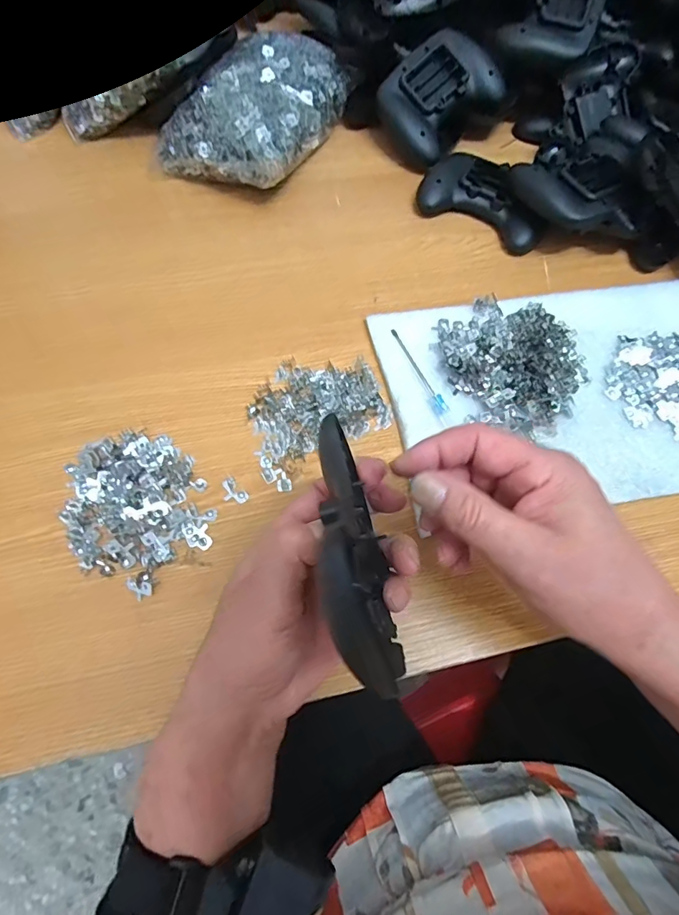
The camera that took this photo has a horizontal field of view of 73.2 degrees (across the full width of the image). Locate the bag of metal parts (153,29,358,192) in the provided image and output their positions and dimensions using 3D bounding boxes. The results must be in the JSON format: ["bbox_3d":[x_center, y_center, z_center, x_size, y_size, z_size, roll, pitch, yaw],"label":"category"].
[{"bbox_3d":[-0.075,-0.337,0.437,0.122,0.047,0.181,25,70,7],"label":"bag of metal parts"}]

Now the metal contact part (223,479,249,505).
[{"bbox_3d":[-0.076,0.025,0.324,0.021,0.004,0.014,43,73,13],"label":"metal contact part"}]

